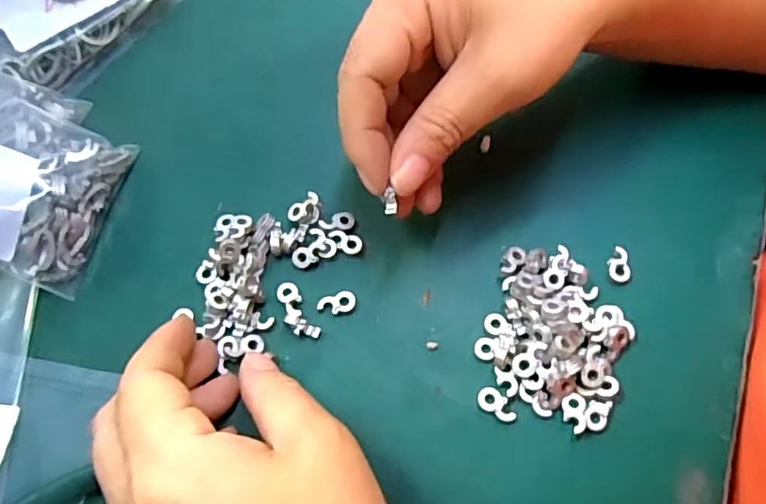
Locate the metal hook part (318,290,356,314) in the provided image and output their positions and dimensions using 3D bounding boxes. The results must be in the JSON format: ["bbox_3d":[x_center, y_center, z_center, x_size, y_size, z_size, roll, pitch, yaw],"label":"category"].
[{"bbox_3d":[-0.019,0.021,0.247,0.016,0.004,0.009,-11,66,-5],"label":"metal hook part"}]

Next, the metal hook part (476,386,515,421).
[{"bbox_3d":[0.044,0.058,0.229,0.016,0.004,0.009,31,69,13],"label":"metal hook part"}]

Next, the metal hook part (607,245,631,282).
[{"bbox_3d":[0.099,0.005,0.253,0.008,0.004,0.015,3,65,2],"label":"metal hook part"}]

